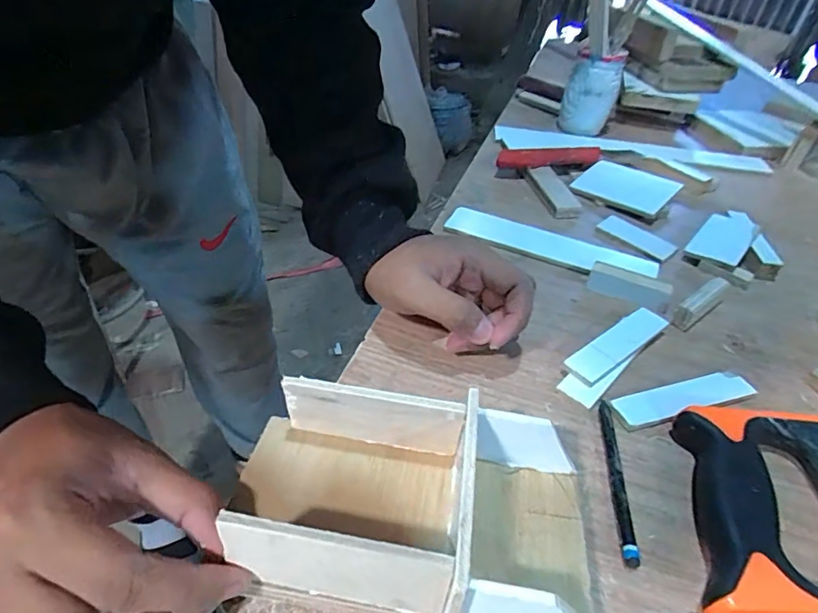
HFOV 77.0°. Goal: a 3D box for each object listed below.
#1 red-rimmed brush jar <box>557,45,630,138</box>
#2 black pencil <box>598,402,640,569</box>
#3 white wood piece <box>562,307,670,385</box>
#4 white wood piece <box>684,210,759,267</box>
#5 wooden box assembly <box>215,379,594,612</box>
[{"bbox_3d":[0.241,-0.281,0.678,0.065,0.100,0.051,18,42,13],"label":"red-rimmed brush jar"},{"bbox_3d":[0.116,0.093,0.287,0.008,0.009,0.100,9,41,3],"label":"black pencil"},{"bbox_3d":[0.147,0.026,0.364,0.097,0.005,0.024,-27,51,-32],"label":"white wood piece"},{"bbox_3d":[0.296,-0.065,0.482,0.043,0.015,0.091,33,48,27],"label":"white wood piece"},{"bbox_3d":[0.003,0.085,0.227,0.156,0.048,0.087,6,43,-1],"label":"wooden box assembly"}]

